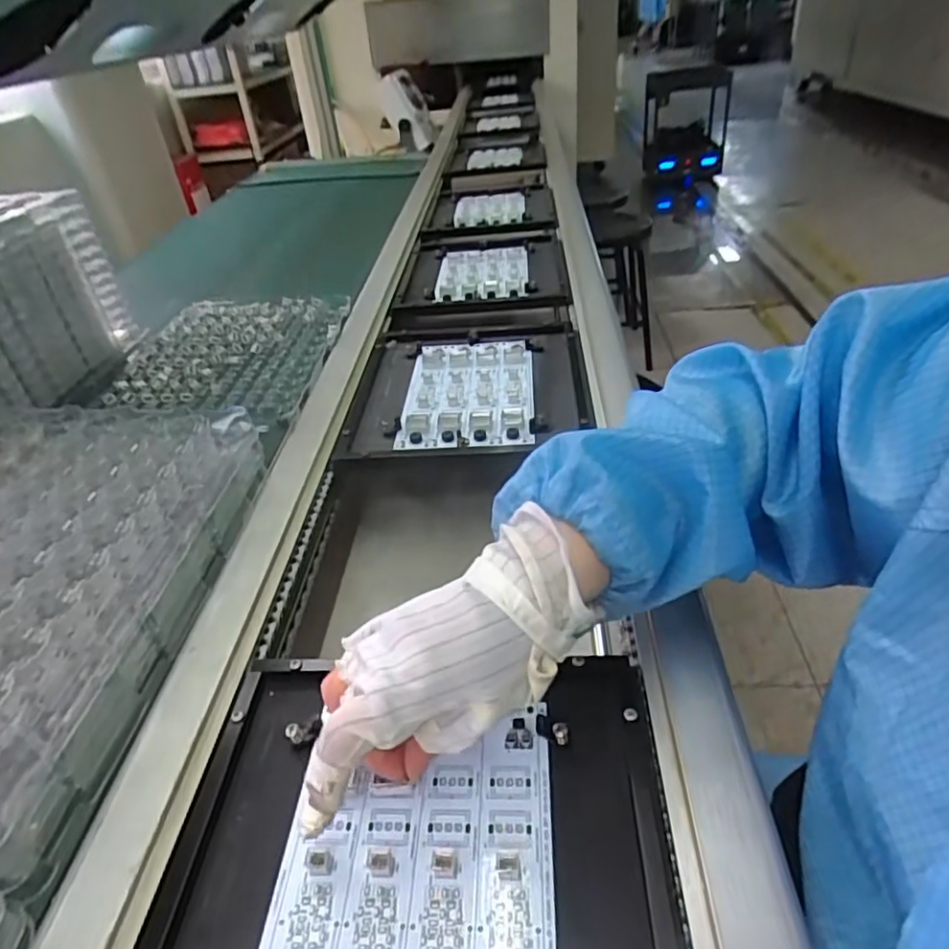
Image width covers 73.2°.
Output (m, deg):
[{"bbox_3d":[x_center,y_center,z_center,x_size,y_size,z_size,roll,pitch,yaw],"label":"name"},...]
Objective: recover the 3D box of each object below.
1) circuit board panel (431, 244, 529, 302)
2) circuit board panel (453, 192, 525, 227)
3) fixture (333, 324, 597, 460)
[{"bbox_3d":[0.012,-0.299,0.929,0.130,0.022,0.216,-4,36,6],"label":"circuit board panel"},{"bbox_3d":[0.031,-0.509,1.213,0.127,0.012,0.226,1,35,3],"label":"circuit board panel"},{"bbox_3d":[-0.002,-0.095,0.657,0.227,0.017,0.249,-4,36,6],"label":"fixture"}]

